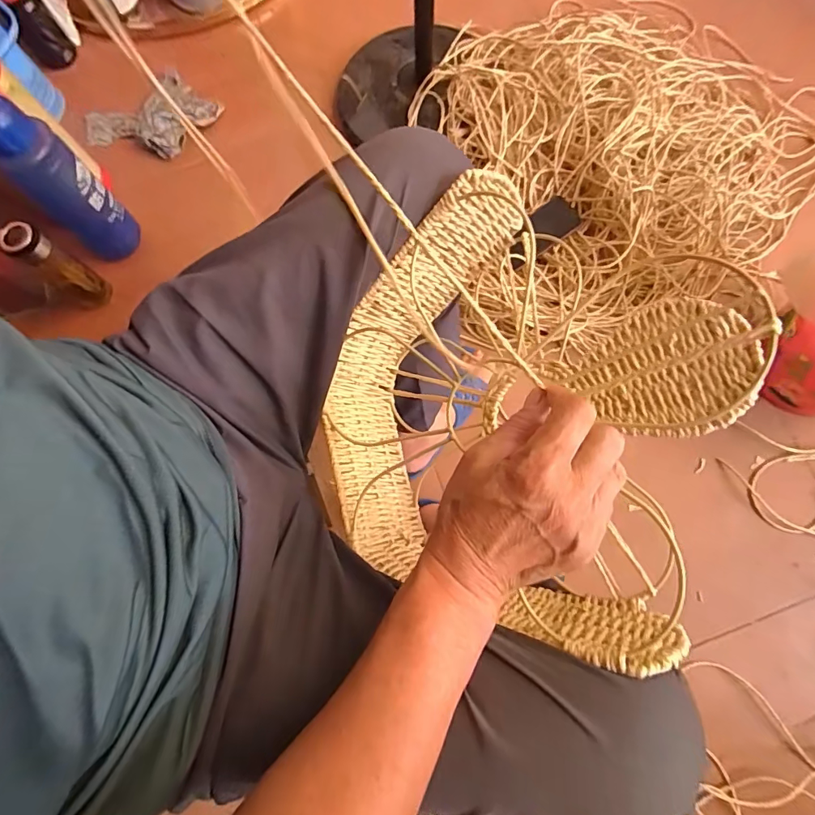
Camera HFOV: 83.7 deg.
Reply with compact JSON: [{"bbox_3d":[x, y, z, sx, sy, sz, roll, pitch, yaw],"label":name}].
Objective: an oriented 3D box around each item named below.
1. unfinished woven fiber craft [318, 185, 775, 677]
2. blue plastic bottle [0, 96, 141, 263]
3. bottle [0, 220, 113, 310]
[{"bbox_3d":[0.086,0.000,0.424,0.323,0.194,0.334,23,78,7],"label":"unfinished woven fiber craft"},{"bbox_3d":[-0.599,-0.387,0.791,0.090,0.314,0.094,0,76,2],"label":"blue plastic bottle"},{"bbox_3d":[-0.624,-0.243,0.818,0.059,0.205,0.074,32,79,9],"label":"bottle"}]

